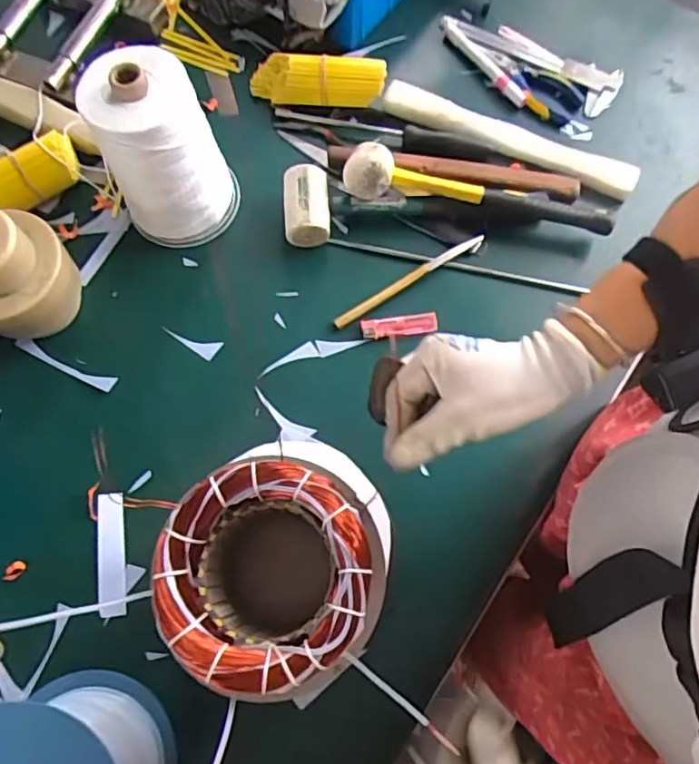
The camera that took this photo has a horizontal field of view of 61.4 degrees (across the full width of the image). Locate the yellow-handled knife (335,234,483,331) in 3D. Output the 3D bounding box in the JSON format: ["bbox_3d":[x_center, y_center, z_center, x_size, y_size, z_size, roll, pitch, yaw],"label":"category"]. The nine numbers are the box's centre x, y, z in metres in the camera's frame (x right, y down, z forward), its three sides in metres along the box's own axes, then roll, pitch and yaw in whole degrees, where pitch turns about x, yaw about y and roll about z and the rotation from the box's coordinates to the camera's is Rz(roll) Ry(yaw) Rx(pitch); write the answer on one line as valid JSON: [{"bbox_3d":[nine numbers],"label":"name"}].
[{"bbox_3d":[0.064,-0.109,0.624,0.183,0.014,0.015,-33,76,-10],"label":"yellow-handled knife"}]

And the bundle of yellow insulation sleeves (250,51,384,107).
[{"bbox_3d":[-0.039,-0.354,0.685,0.160,0.045,0.049,7,73,1],"label":"bundle of yellow insulation sleeves"}]

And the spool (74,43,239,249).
[{"bbox_3d":[-0.181,-0.221,0.579,0.114,0.166,0.101,-22,74,-7],"label":"spool"}]

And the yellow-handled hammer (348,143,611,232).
[{"bbox_3d":[0.136,-0.201,0.627,0.284,0.066,0.062,12,73,3],"label":"yellow-handled hammer"}]

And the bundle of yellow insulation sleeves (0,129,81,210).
[{"bbox_3d":[-0.354,-0.222,0.642,0.123,0.045,0.043,-35,77,-10],"label":"bundle of yellow insulation sleeves"}]

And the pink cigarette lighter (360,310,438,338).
[{"bbox_3d":[0.052,-0.060,0.611,0.077,0.006,0.023,-7,73,-3],"label":"pink cigarette lighter"}]

